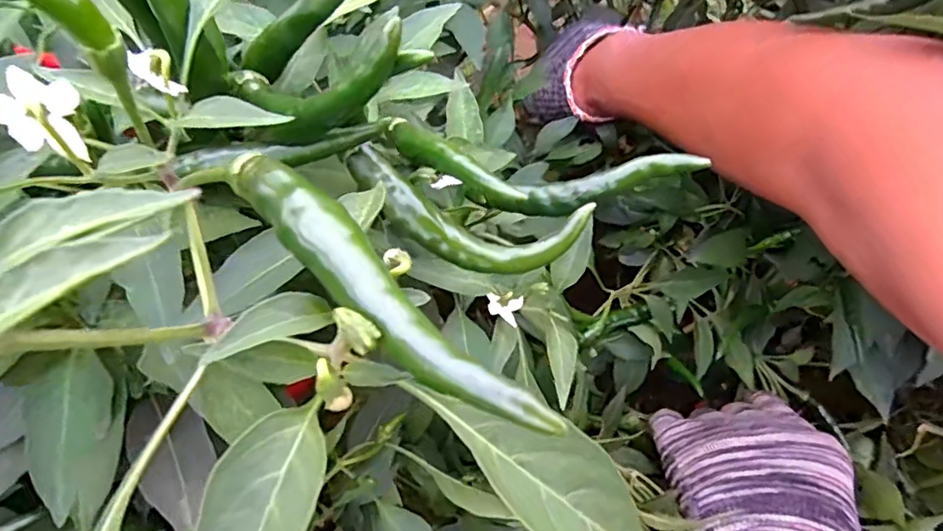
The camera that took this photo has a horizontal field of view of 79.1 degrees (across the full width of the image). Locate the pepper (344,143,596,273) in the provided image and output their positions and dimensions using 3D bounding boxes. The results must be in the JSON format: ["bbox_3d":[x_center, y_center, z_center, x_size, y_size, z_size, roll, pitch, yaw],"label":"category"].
[{"bbox_3d":[-0.002,-0.014,0.147,0.063,0.013,0.021,20,60,-7],"label":"pepper"}]

